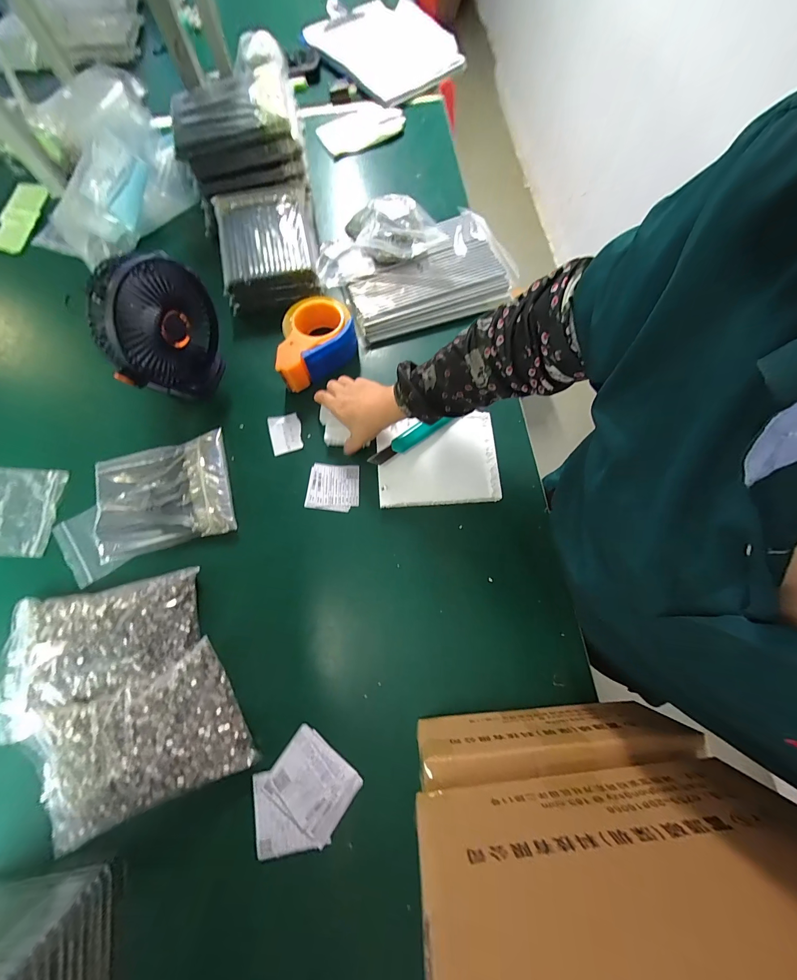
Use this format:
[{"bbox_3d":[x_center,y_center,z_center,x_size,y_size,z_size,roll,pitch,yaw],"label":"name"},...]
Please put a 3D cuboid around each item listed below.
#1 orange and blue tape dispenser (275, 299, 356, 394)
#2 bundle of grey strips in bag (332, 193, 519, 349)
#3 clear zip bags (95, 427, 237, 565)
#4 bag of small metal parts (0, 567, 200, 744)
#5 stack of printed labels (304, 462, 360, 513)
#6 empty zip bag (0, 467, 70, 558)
[{"bbox_3d":[-0.119,-0.221,0.518,0.106,0.070,0.133,-2,74,0],"label":"orange and blue tape dispenser"},{"bbox_3d":[0.031,-0.377,0.536,0.270,0.075,0.221,-20,75,-5],"label":"bundle of grey strips in bag"},{"bbox_3d":[-0.329,0.005,0.471,0.177,0.020,0.149,-16,75,-4],"label":"clear zip bags"},{"bbox_3d":[-0.362,0.189,0.408,0.222,0.041,0.143,-10,74,-2],"label":"bag of small metal parts"},{"bbox_3d":[-0.093,-0.005,0.482,0.074,0.004,0.067,3,74,2],"label":"stack of printed labels"},{"bbox_3d":[-0.575,0.028,0.480,0.180,0.009,0.124,2,74,1],"label":"empty zip bag"}]

